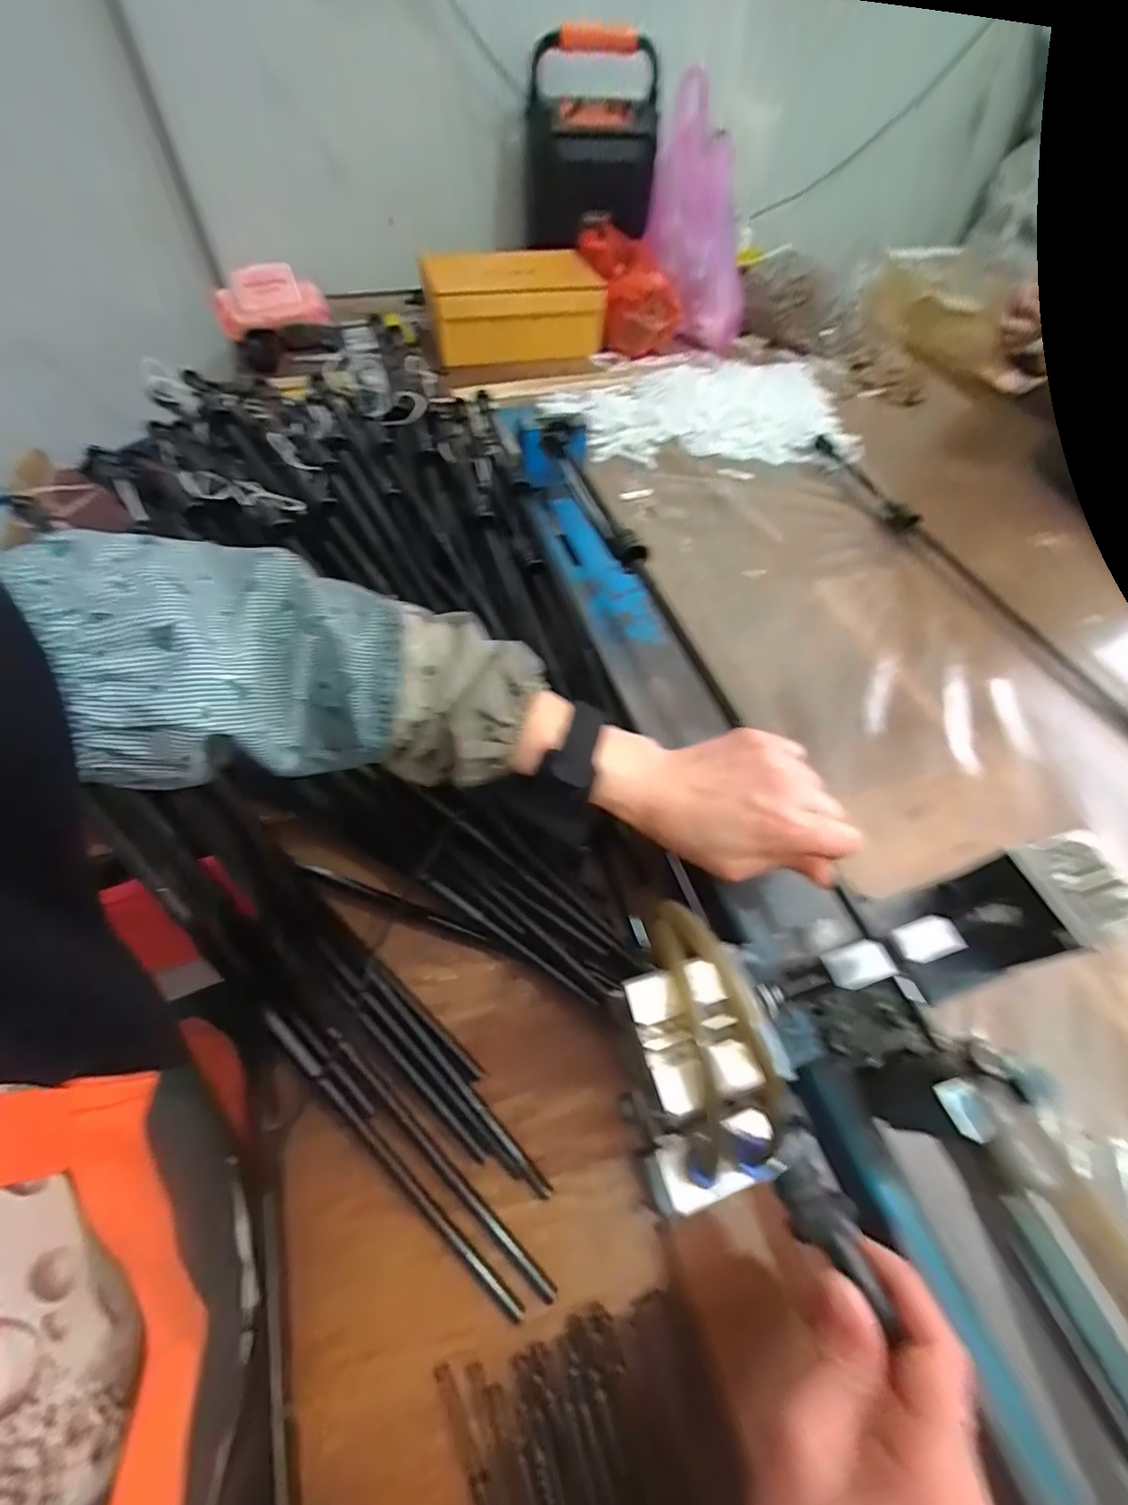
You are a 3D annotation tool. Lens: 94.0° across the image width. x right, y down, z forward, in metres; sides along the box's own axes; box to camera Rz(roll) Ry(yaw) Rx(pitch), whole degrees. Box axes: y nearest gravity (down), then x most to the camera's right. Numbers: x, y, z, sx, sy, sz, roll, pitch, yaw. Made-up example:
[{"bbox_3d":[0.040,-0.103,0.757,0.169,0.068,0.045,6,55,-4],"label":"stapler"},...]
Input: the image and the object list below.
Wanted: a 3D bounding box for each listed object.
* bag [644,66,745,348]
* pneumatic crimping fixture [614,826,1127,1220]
[{"bbox_3d":[0.220,-0.829,0.849,0.141,0.339,0.135,-25,59,14],"label":"bag"},{"bbox_3d":[0.157,0.120,0.264,0.275,0.079,0.102,-12,59,-10],"label":"pneumatic crimping fixture"}]

